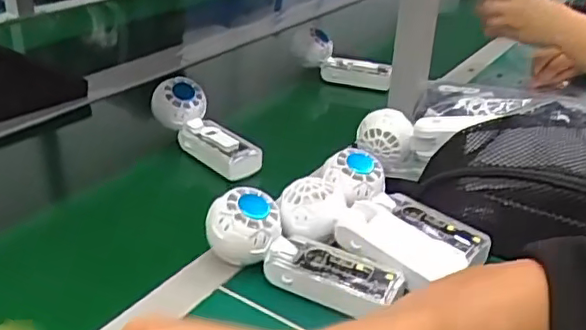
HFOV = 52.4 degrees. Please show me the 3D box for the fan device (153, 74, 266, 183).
[{"bbox_3d":[-0.104,-0.041,0.698,0.047,0.058,0.162,-27,58,-39],"label":"fan device"}]

